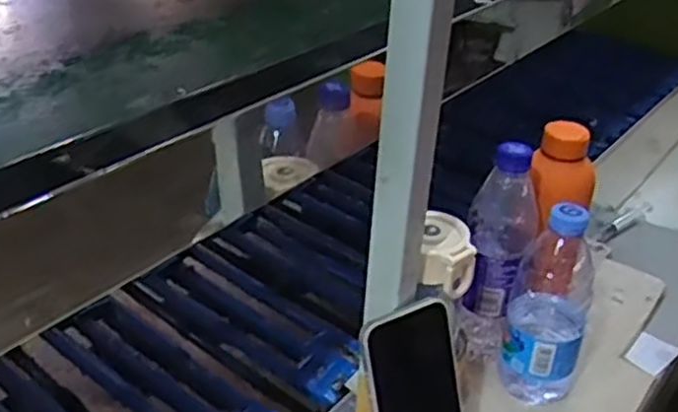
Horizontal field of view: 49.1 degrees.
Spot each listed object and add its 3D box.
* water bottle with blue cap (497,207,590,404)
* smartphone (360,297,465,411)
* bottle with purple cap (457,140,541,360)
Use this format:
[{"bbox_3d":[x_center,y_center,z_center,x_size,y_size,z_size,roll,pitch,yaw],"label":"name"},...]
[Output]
[{"bbox_3d":[0.192,0.092,0.683,0.071,0.201,0.078,12,34,15],"label":"water bottle with blue cap"},{"bbox_3d":[0.065,0.159,0.594,0.085,0.165,0.012,-21,16,-29],"label":"smartphone"},{"bbox_3d":[0.150,0.047,0.708,0.062,0.220,0.073,14,34,17],"label":"bottle with purple cap"}]

